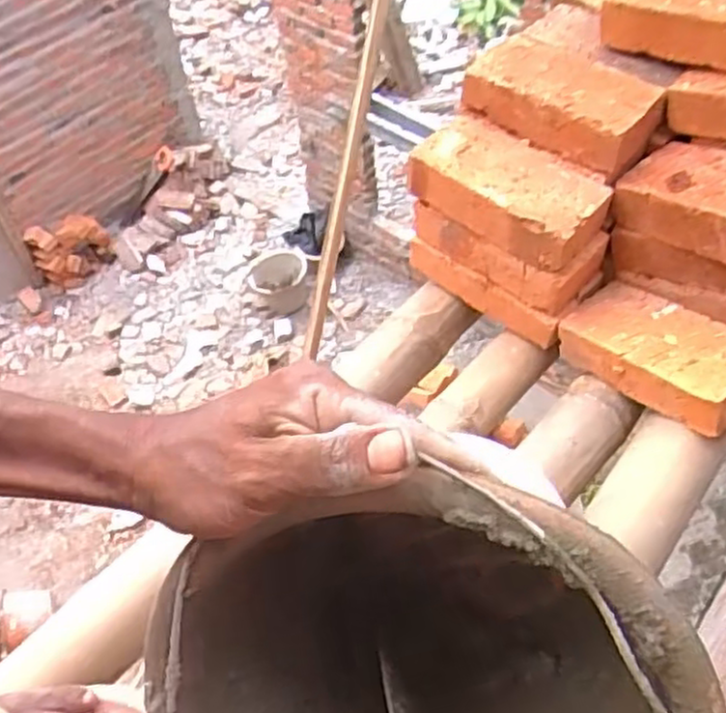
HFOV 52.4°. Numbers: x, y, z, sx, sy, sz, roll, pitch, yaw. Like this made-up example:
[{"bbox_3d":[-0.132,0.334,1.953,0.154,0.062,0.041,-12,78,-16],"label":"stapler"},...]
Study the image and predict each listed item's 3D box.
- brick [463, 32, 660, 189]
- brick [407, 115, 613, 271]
[{"bbox_3d":[0.175,-0.226,0.656,0.162,0.052,0.089,30,59,26],"label":"brick"},{"bbox_3d":[0.127,-0.147,0.644,0.158,0.049,0.086,32,60,27],"label":"brick"}]

